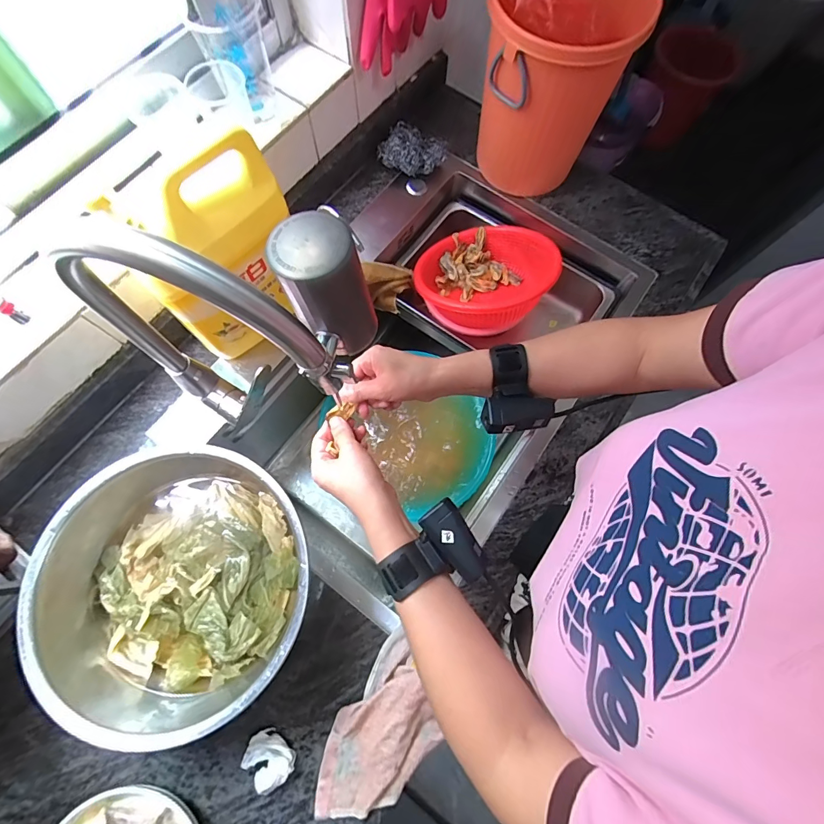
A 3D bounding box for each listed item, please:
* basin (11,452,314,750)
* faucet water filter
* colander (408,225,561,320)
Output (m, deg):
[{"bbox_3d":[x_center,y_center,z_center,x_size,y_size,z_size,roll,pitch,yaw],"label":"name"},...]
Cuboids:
[{"bbox_3d":[-0.264,0.194,0.457,0.305,0.108,0.261,-14,74,-5],"label":"basin"},{"bbox_3d":[-0.066,-0.097,0.326,0.061,0.106,0.062,-14,74,-5],"label":"faucet water filter"},{"bbox_3d":[0.114,-0.226,0.700,0.207,0.095,0.237,14,57,15],"label":"colander"}]

